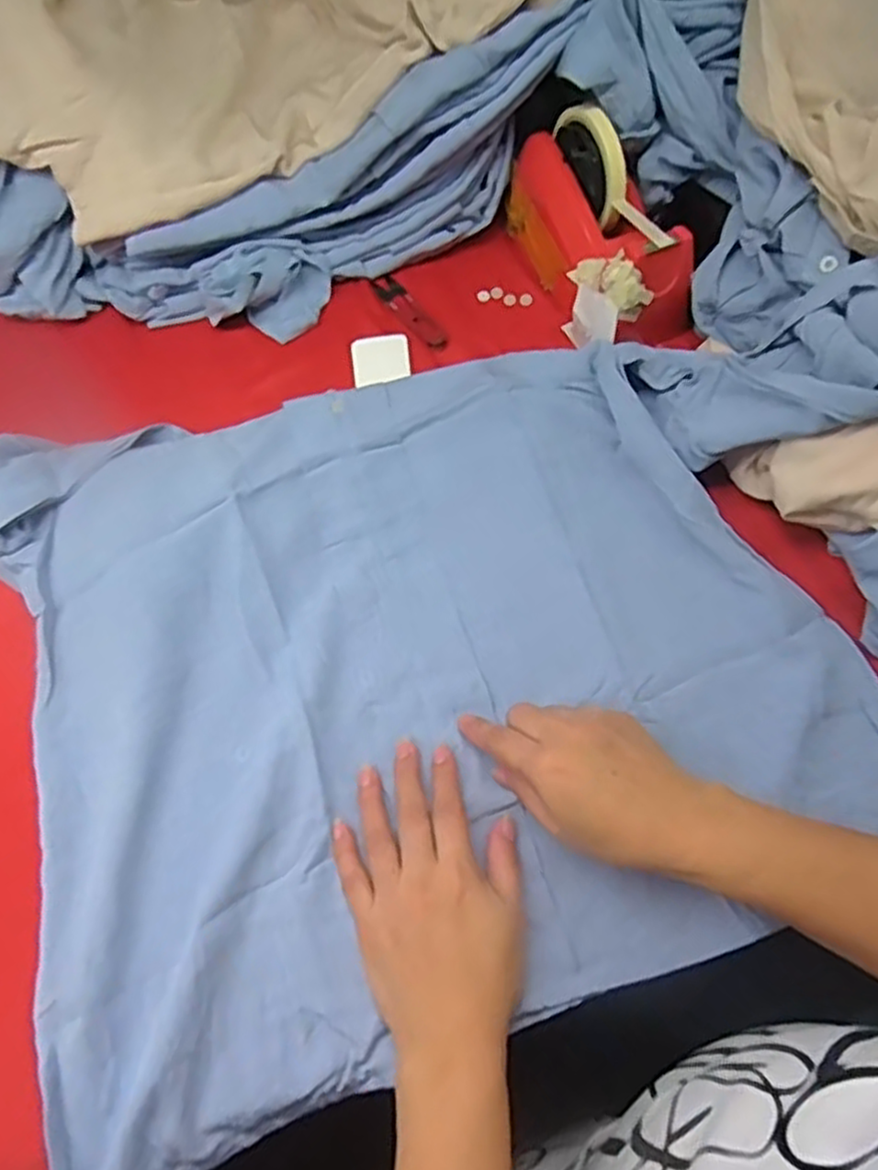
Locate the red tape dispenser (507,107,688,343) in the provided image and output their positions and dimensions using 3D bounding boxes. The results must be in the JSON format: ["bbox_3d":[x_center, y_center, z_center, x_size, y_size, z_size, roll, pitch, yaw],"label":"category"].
[{"bbox_3d":[0.128,-0.287,0.584,0.089,0.117,0.187,-16,60,-6],"label":"red tape dispenser"}]

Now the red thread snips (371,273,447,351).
[{"bbox_3d":[-0.025,-0.236,0.628,0.024,0.006,0.099,-32,63,-15],"label":"red thread snips"}]

